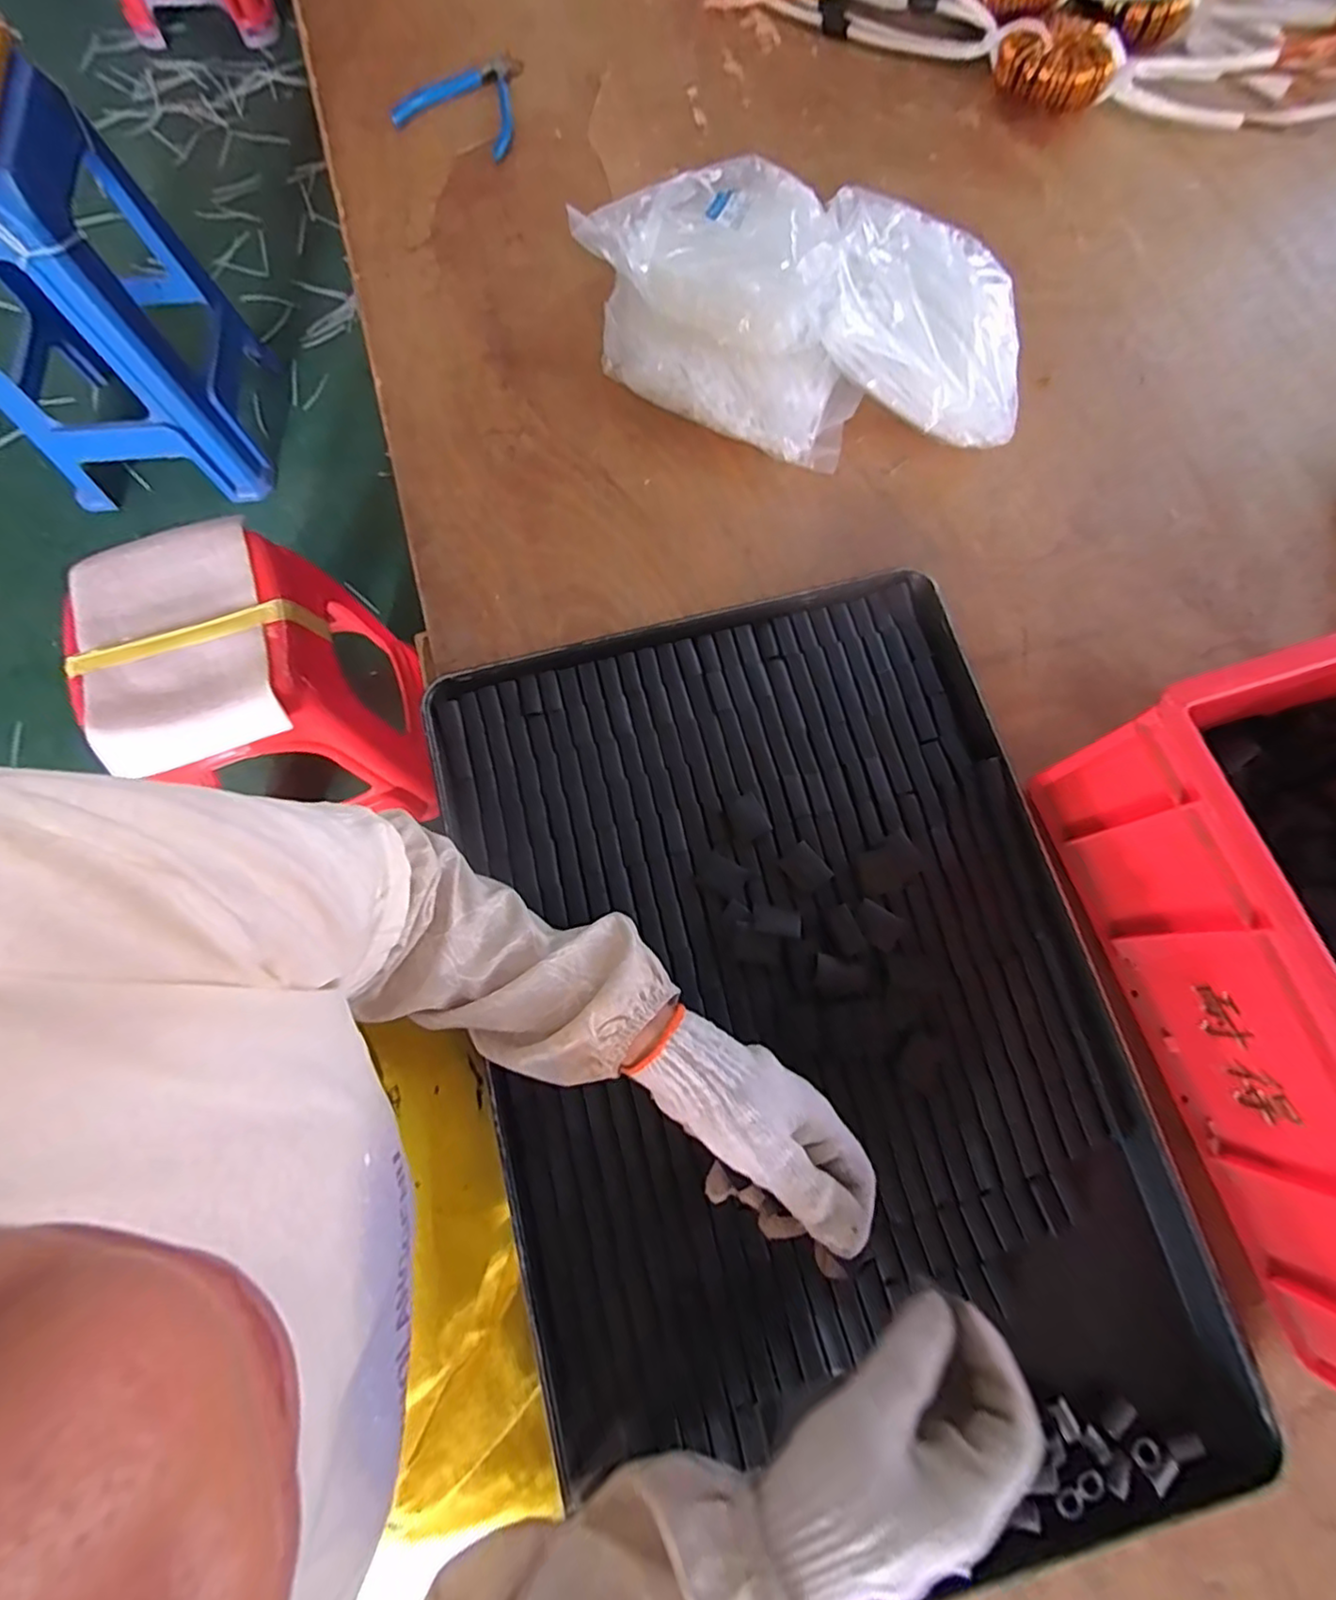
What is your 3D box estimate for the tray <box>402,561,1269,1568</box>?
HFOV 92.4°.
[{"bbox_3d":[0.091,0.144,0.427,0.408,0.035,0.590,-15,75,-4],"label":"tray"}]

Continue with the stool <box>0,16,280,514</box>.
[{"bbox_3d":[-1.111,-0.931,1.210,0.412,0.599,0.447,-13,75,-4],"label":"stool"}]

